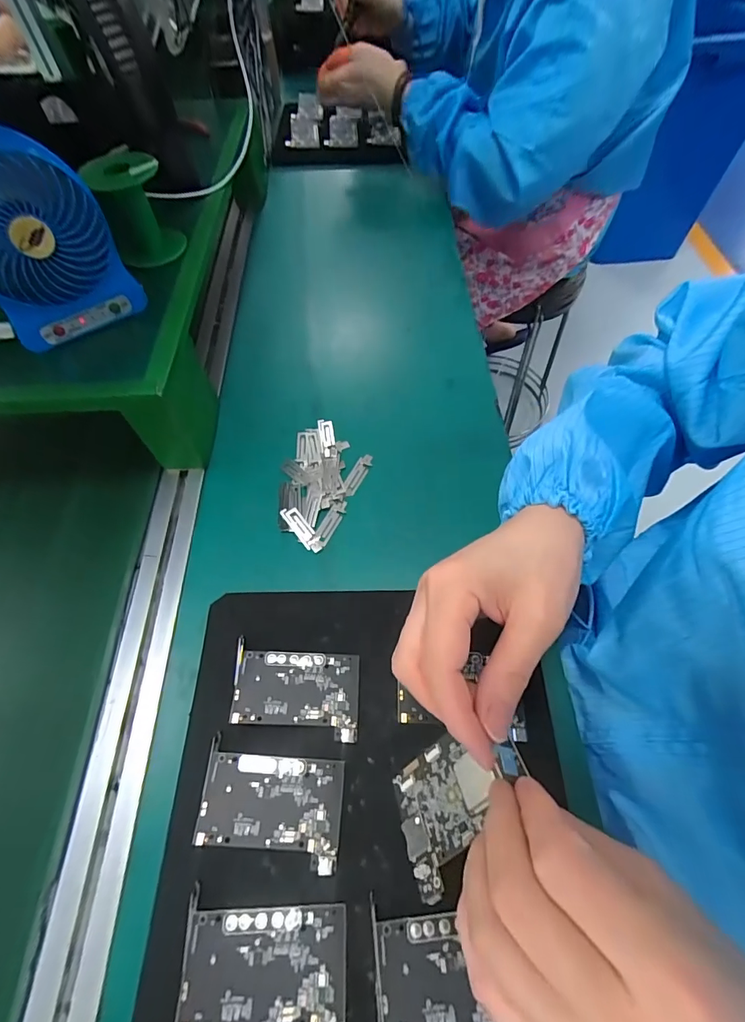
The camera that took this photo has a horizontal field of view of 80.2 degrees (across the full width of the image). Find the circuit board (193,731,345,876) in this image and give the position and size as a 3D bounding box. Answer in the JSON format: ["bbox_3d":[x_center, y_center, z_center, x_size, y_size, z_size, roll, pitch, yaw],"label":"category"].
[{"bbox_3d":[-0.063,0.184,0.276,0.086,0.011,0.056,2,61,5],"label":"circuit board"}]

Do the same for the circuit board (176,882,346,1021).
[{"bbox_3d":[-0.058,0.247,0.237,0.086,0.011,0.056,-1,61,3],"label":"circuit board"}]

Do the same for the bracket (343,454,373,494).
[{"bbox_3d":[-0.015,-0.036,0.428,0.012,0.011,0.046,23,65,16],"label":"bracket"}]

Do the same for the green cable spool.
[{"bbox_3d":[-0.222,-0.284,0.420,0.065,0.073,0.064,-26,62,-11],"label":"green cable spool"}]

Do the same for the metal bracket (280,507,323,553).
[{"bbox_3d":[-0.063,0.016,0.401,0.015,0.005,0.054,-35,64,-15],"label":"metal bracket"}]

